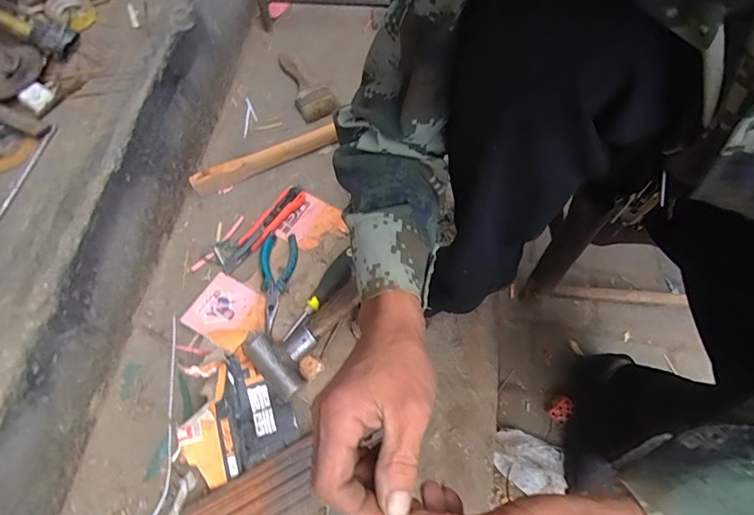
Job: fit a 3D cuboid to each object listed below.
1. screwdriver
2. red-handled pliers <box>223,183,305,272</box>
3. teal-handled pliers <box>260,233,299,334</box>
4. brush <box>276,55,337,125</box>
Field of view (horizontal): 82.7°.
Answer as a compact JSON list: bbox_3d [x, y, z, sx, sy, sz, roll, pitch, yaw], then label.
[{"bbox_3d":[-0.082,0.057,0.623,0.035,0.026,0.149,35,70,15],"label":"screwdriver"},{"bbox_3d":[-0.180,-0.047,0.681,0.041,0.020,0.174,35,70,15],"label":"red-handled pliers"},{"bbox_3d":[-0.151,0.032,0.639,0.050,0.019,0.149,2,65,2],"label":"teal-handled pliers"},{"bbox_3d":[-0.140,-0.336,0.833,0.070,0.024,0.197,-24,67,-10],"label":"brush"}]

